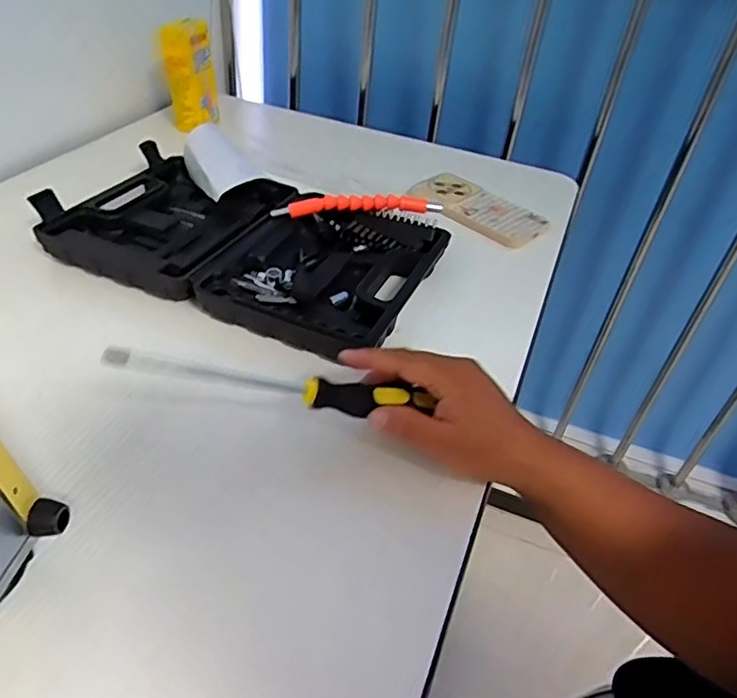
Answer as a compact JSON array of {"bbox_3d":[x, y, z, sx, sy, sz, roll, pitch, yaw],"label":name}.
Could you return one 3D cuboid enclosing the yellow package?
[{"bbox_3d":[-0.229,-0.352,0.766,0.048,0.138,0.058,15,41,15],"label":"yellow package"}]

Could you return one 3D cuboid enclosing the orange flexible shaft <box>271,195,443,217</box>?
[{"bbox_3d":[-0.010,-0.139,0.581,0.165,0.028,0.010,-1,41,-9],"label":"orange flexible shaft"}]

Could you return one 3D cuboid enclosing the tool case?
[{"bbox_3d":[-0.118,-0.098,0.568,0.348,0.045,0.211,19,43,15],"label":"tool case"}]

